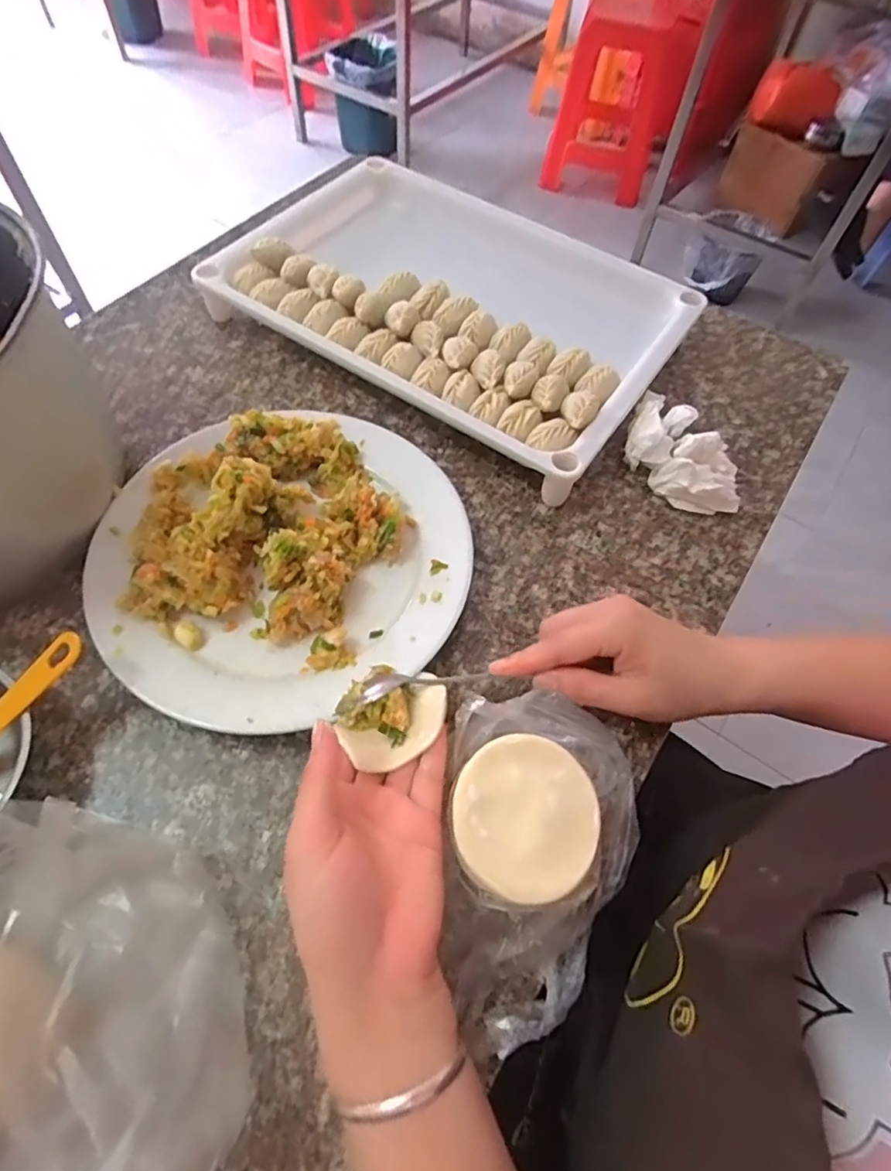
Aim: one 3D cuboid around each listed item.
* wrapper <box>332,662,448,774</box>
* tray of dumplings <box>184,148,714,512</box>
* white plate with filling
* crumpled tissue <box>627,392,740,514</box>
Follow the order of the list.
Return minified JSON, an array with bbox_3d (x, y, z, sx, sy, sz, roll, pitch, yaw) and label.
[{"bbox_3d":[-0.031,0.071,0.334,0.056,0.017,0.062,21,60,9],"label":"wrapper"},{"bbox_3d":[-0.007,-0.258,0.540,0.410,0.058,0.264,31,62,15],"label":"tray of dumplings"},{"bbox_3d":[-0.109,-0.028,0.395,0.241,0.065,0.228,1,59,-2],"label":"white plate with filling"},{"bbox_3d":[0.186,-0.102,0.466,0.110,0.042,0.071,41,65,20],"label":"crumpled tissue"}]

